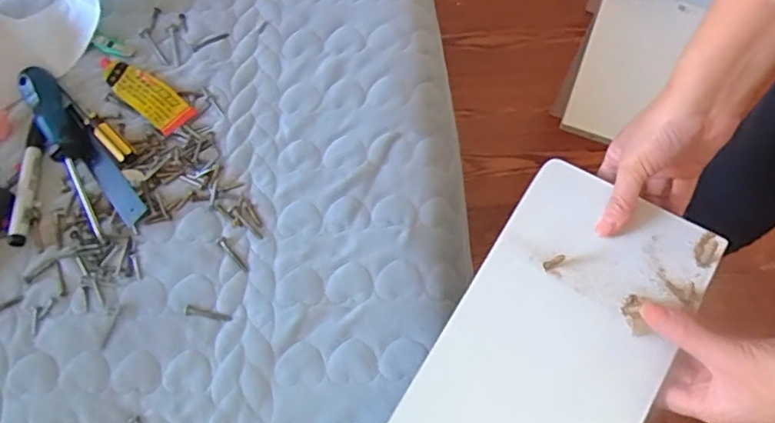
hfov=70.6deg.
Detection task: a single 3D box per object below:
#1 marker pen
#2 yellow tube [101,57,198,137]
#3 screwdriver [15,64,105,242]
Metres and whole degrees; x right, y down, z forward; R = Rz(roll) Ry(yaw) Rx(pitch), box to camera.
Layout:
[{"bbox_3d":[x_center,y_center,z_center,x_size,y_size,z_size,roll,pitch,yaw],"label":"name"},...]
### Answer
[{"bbox_3d":[-0.340,-0.027,0.517,0.019,0.017,0.122,-2,70,1],"label":"marker pen"},{"bbox_3d":[-0.247,-0.122,0.551,0.114,0.016,0.039,37,75,14],"label":"yellow tube"},{"bbox_3d":[-0.308,-0.062,0.526,0.033,0.024,0.194,-33,72,-10],"label":"screwdriver"}]

